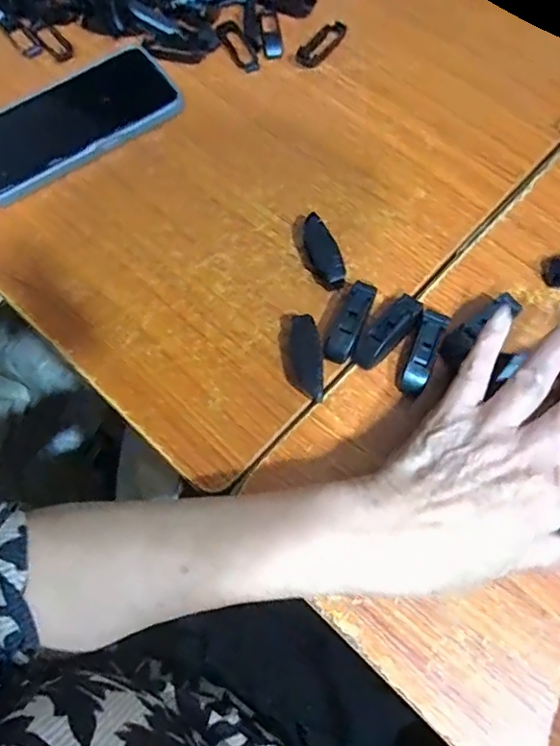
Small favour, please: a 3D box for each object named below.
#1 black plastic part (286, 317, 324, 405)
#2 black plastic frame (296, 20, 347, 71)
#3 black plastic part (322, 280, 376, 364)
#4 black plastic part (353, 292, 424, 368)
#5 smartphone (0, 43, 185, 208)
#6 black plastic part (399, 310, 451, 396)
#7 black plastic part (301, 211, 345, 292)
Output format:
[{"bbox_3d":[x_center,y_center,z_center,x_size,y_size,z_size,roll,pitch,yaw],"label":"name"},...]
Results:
[{"bbox_3d":[0.015,-0.009,0.346,0.022,0.014,0.052,-1,69,1],"label":"black plastic part"},{"bbox_3d":[0.035,-0.271,0.452,0.021,0.004,0.054,39,75,14],"label":"black plastic frame"},{"bbox_3d":[0.045,-0.032,0.352,0.017,0.018,0.056,23,71,10],"label":"black plastic part"},{"bbox_3d":[0.069,-0.025,0.348,0.017,0.016,0.054,40,75,15],"label":"black plastic part"},{"bbox_3d":[-0.161,-0.192,0.417,0.162,0.013,0.082,-35,73,-11],"label":"smartphone"},{"bbox_3d":[0.089,-0.012,0.343,0.017,0.015,0.057,21,71,9],"label":"black plastic part"},{"bbox_3d":[0.027,-0.082,0.372,0.018,0.019,0.053,-21,70,-7],"label":"black plastic part"}]

